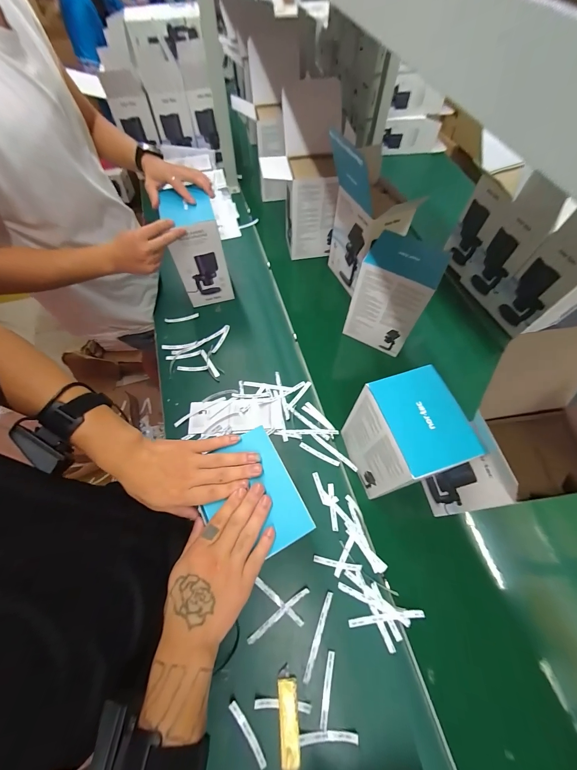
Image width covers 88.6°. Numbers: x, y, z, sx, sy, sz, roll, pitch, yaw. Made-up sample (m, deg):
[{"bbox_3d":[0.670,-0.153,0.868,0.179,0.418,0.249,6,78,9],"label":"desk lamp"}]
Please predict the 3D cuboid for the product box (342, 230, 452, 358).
[{"bbox_3d":[0.231,-0.198,0.677,0.149,0.240,0.097,27,66,14],"label":"product box"}]

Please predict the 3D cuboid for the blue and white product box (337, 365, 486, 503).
[{"bbox_3d":[0.190,0.097,0.519,0.118,0.234,0.144,-15,61,-9],"label":"blue and white product box"}]

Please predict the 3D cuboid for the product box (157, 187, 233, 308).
[{"bbox_3d":[-0.225,-0.332,0.749,0.114,0.239,0.117,-16,63,-7],"label":"product box"}]

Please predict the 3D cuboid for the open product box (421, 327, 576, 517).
[{"bbox_3d":[0.335,0.094,0.461,0.134,0.336,0.161,-8,62,-3],"label":"open product box"}]

